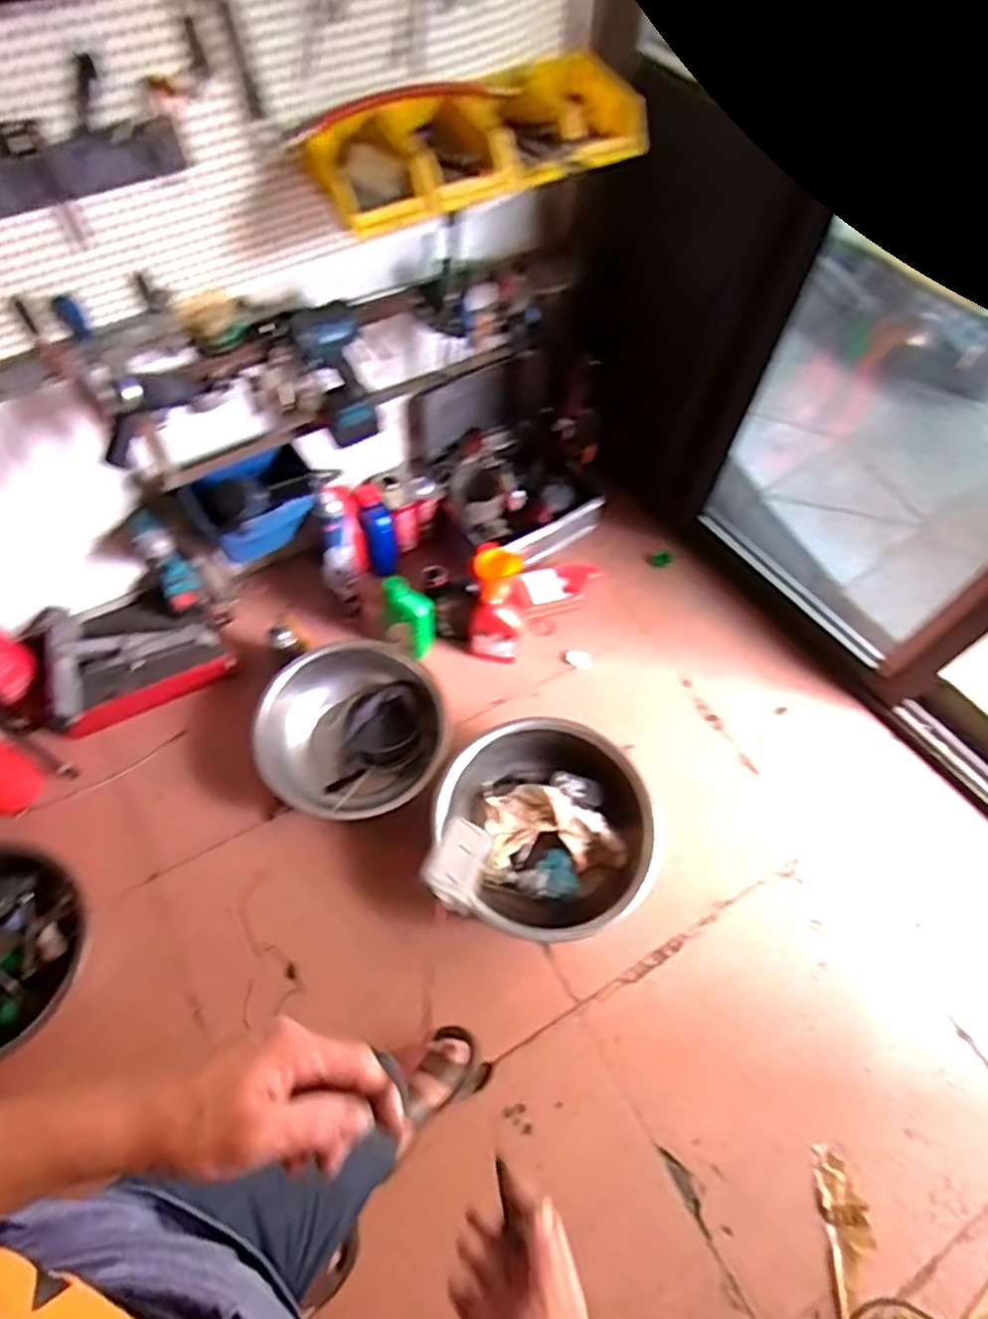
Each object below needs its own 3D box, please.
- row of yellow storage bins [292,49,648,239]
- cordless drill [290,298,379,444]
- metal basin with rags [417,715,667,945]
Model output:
[{"bbox_3d":[-0.026,-0.752,1.011,0.490,0.083,0.190,-26,65,-16],"label":"row of yellow storage bins"},{"bbox_3d":[-0.287,-0.511,1.255,0.113,0.240,0.093,-16,63,-12],"label":"cordless drill"},{"bbox_3d":[0.098,0.326,1.337,0.397,0.140,0.385,1,61,-3],"label":"metal basin with rags"}]

